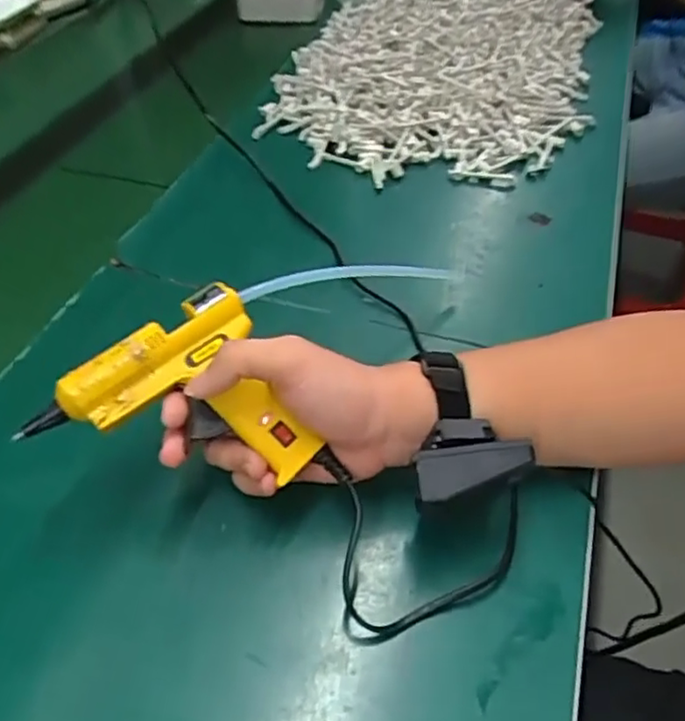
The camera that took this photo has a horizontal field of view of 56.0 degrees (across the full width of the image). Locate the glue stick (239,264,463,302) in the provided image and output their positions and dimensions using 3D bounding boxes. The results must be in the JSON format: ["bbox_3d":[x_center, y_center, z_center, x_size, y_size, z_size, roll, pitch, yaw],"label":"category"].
[{"bbox_3d":[0.025,-0.065,0.484,0.242,0.024,0.018,-10,42,-42],"label":"glue stick"}]

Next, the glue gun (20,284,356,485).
[{"bbox_3d":[-0.088,0.009,0.391,0.155,0.032,0.108,17,75,-8],"label":"glue gun"}]

